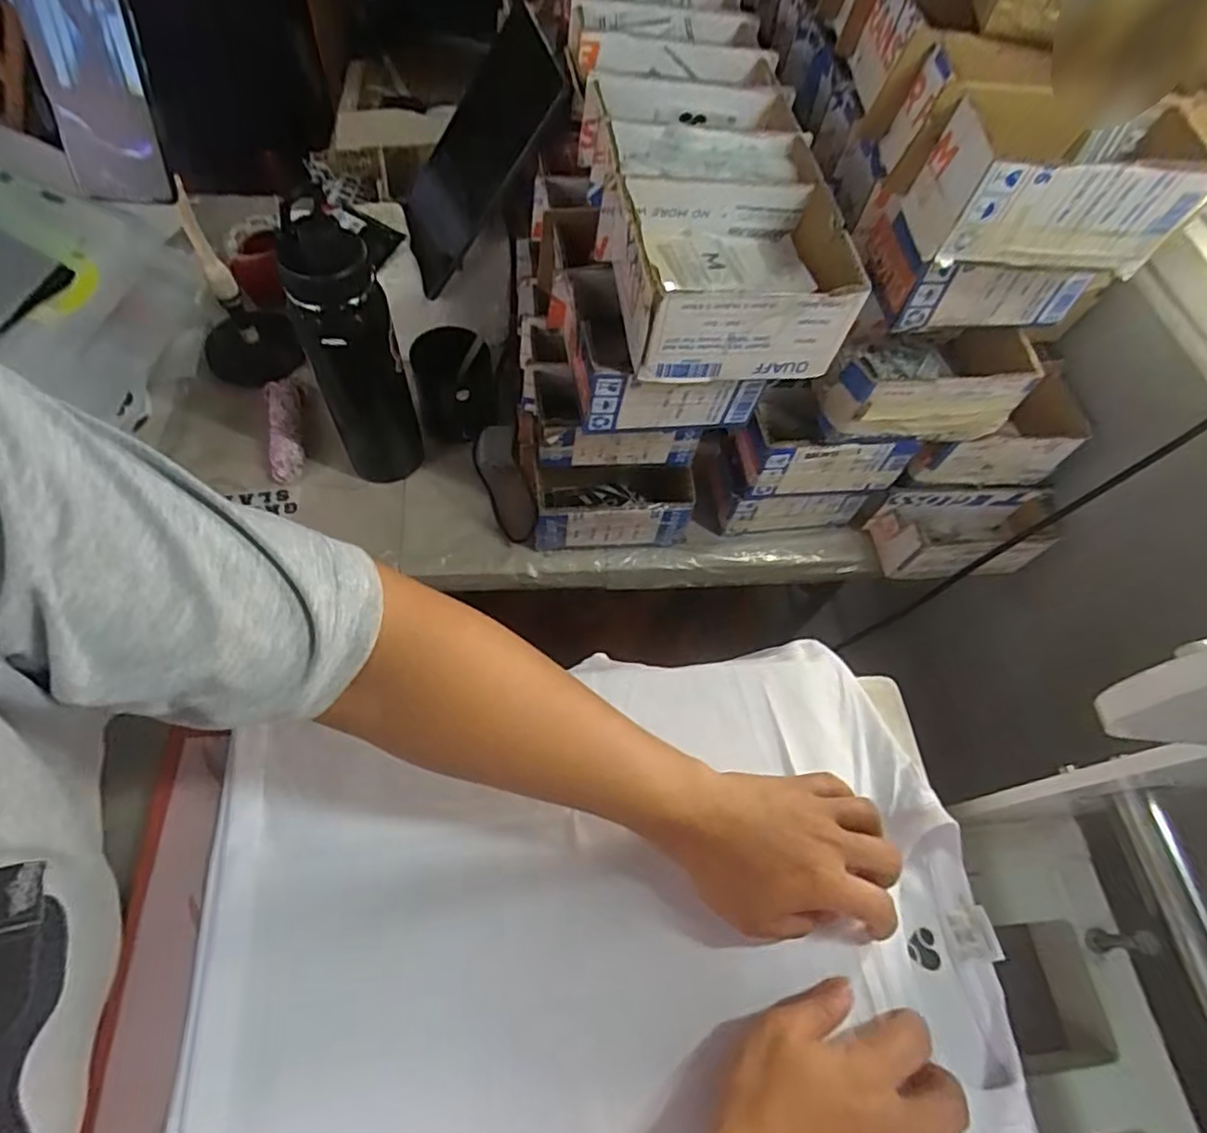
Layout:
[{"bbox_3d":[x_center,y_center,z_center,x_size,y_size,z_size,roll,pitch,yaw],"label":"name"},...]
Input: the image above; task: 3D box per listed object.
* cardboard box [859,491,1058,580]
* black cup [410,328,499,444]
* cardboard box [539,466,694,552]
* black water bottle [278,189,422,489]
[{"bbox_3d":[0.383,-0.033,0.688,0.180,0.071,0.071,0,62,-8],"label":"cardboard box"},{"bbox_3d":[-0.163,-0.203,0.706,0.081,0.114,0.077,2,56,-3],"label":"black cup"},{"bbox_3d":[0.014,-0.074,0.676,0.182,0.077,0.095,-5,62,-10],"label":"cardboard box"},{"bbox_3d":[-0.226,-0.181,0.596,0.076,0.276,0.063,-18,65,-16],"label":"black water bottle"}]

